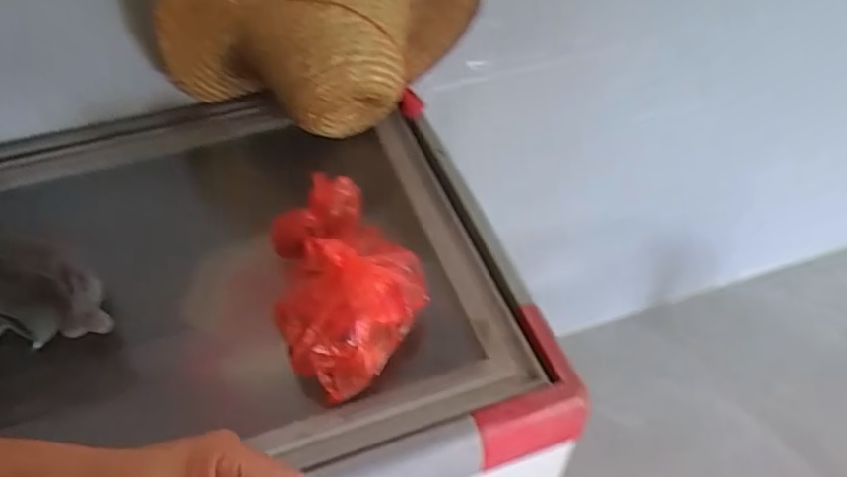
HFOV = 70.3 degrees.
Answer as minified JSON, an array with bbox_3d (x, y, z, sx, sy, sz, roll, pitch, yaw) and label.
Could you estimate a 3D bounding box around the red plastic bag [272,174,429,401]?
[{"bbox_3d":[-0.079,0.025,0.518,0.125,0.074,0.178,-29,51,-22],"label":"red plastic bag"}]

